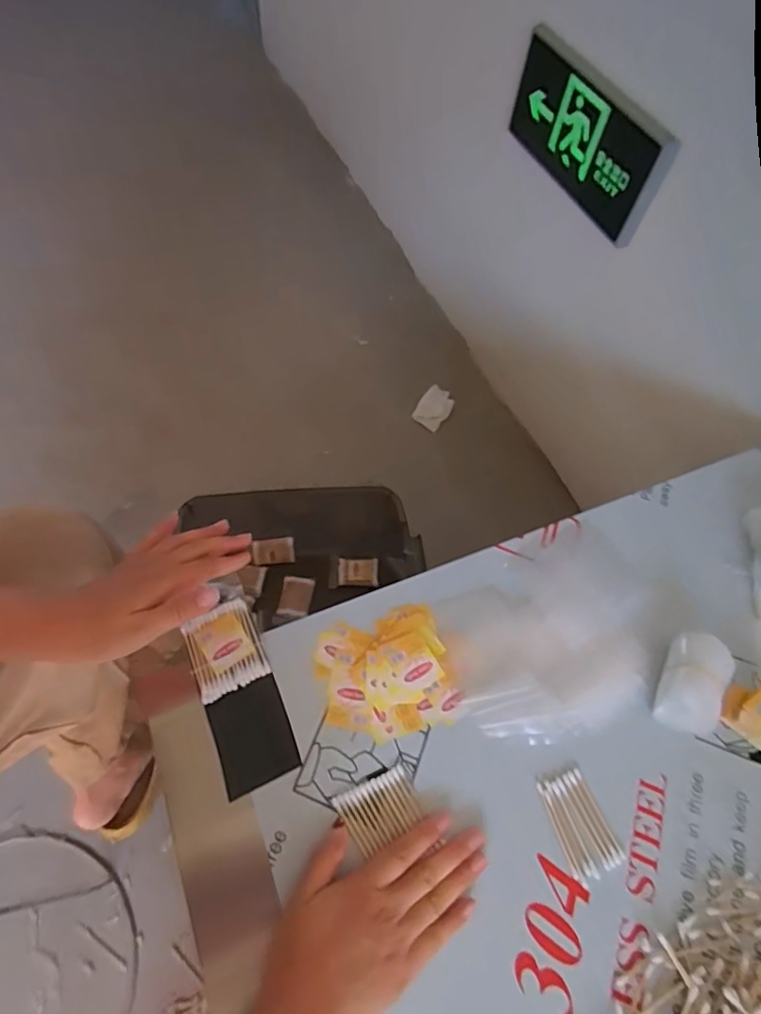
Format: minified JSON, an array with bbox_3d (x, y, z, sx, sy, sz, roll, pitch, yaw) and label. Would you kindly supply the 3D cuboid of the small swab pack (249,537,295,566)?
[{"bbox_3d":[-0.195,0.081,1.007,0.076,0.009,0.047,-5,105,-17],"label":"small swab pack"}]

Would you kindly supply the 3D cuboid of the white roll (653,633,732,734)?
[{"bbox_3d":[0.282,0.156,0.501,0.058,0.035,0.089,23,59,8],"label":"white roll"}]

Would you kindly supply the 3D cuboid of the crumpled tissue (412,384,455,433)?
[{"bbox_3d":[0.122,-0.224,1.260,0.072,0.014,0.105,26,60,10],"label":"crumpled tissue"}]

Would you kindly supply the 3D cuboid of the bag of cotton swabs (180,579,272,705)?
[{"bbox_3d":[-0.143,0.118,0.502,0.061,0.013,0.096,-20,64,-15],"label":"bag of cotton swabs"}]

